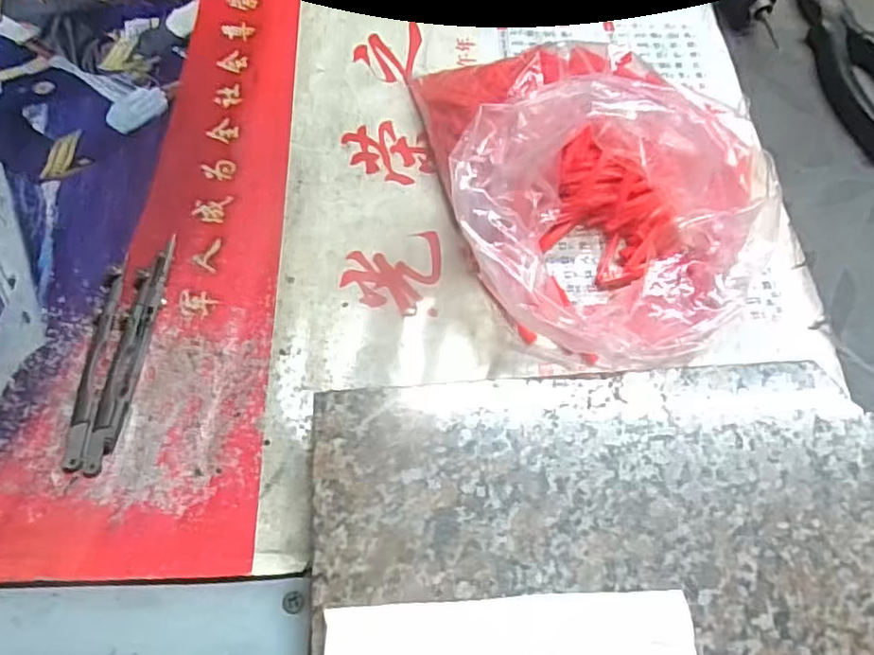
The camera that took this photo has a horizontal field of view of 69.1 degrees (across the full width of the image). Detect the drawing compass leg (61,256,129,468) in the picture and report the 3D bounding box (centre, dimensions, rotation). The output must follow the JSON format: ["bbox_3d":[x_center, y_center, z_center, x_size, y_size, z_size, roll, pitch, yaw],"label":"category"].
[{"bbox_3d":[-0.156,0.014,0.290,0.010,0.004,0.102,0,63,-4],"label":"drawing compass leg"}]

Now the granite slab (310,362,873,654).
[{"bbox_3d":[0.072,0.082,0.257,0.237,0.026,0.126,-3,63,-5],"label":"granite slab"}]

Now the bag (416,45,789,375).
[{"bbox_3d":[0.078,-0.073,0.317,0.161,0.064,0.179,-3,63,-5],"label":"bag"}]

